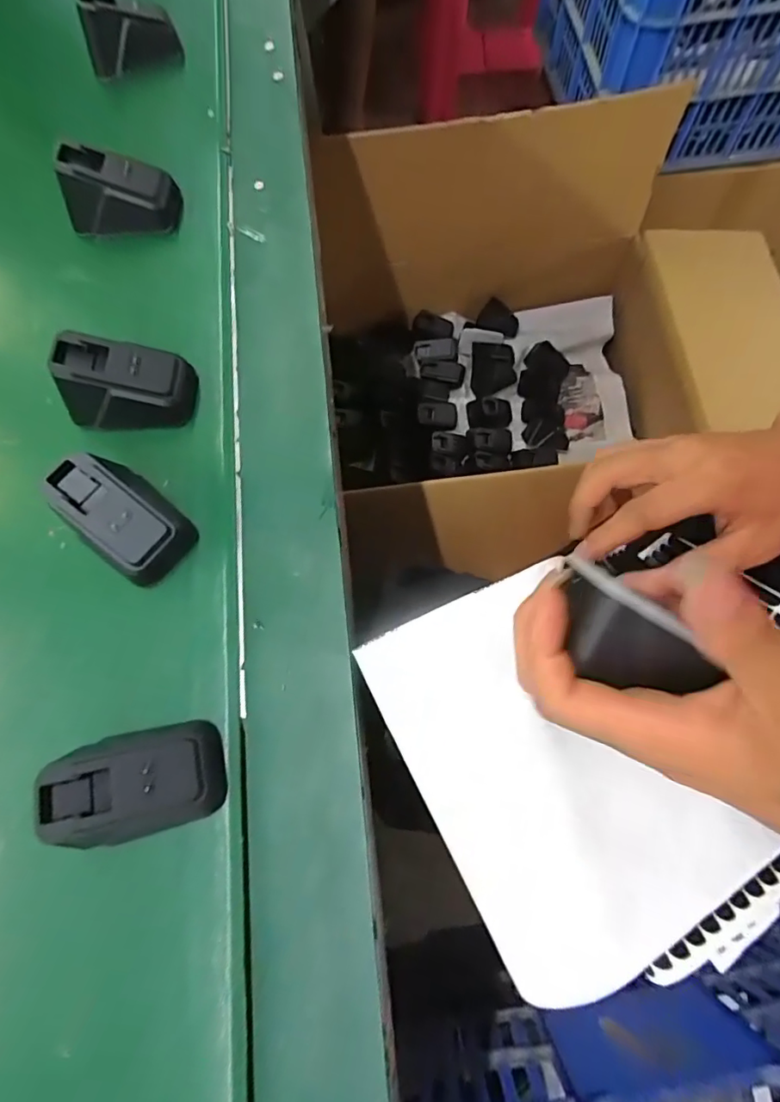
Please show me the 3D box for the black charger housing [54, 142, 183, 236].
[{"bbox_3d":[-0.178,-0.235,0.337,0.065,0.042,0.032,-2,72,2],"label":"black charger housing"}]

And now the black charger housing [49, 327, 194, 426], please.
[{"bbox_3d":[-0.145,-0.094,0.289,0.068,0.042,0.036,-2,72,2],"label":"black charger housing"}]

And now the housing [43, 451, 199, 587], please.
[{"bbox_3d":[-0.135,-0.017,0.262,0.062,0.036,0.044,42,78,14],"label":"housing"}]

